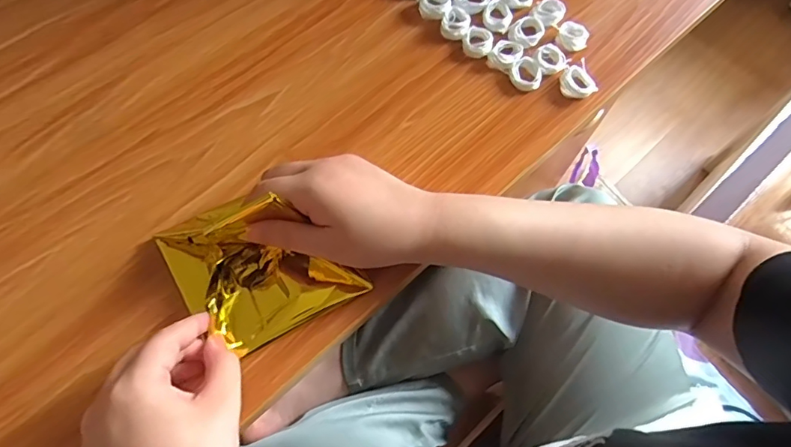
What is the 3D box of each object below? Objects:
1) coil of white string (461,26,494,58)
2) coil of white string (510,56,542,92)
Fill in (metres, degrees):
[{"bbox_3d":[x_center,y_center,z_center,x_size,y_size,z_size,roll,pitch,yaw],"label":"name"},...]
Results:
[{"bbox_3d":[0.076,-0.169,0.456,0.028,0.009,0.033,20,68,5],"label":"coil of white string"},{"bbox_3d":[0.117,-0.134,0.440,0.024,0.008,0.033,-19,70,-10],"label":"coil of white string"}]

